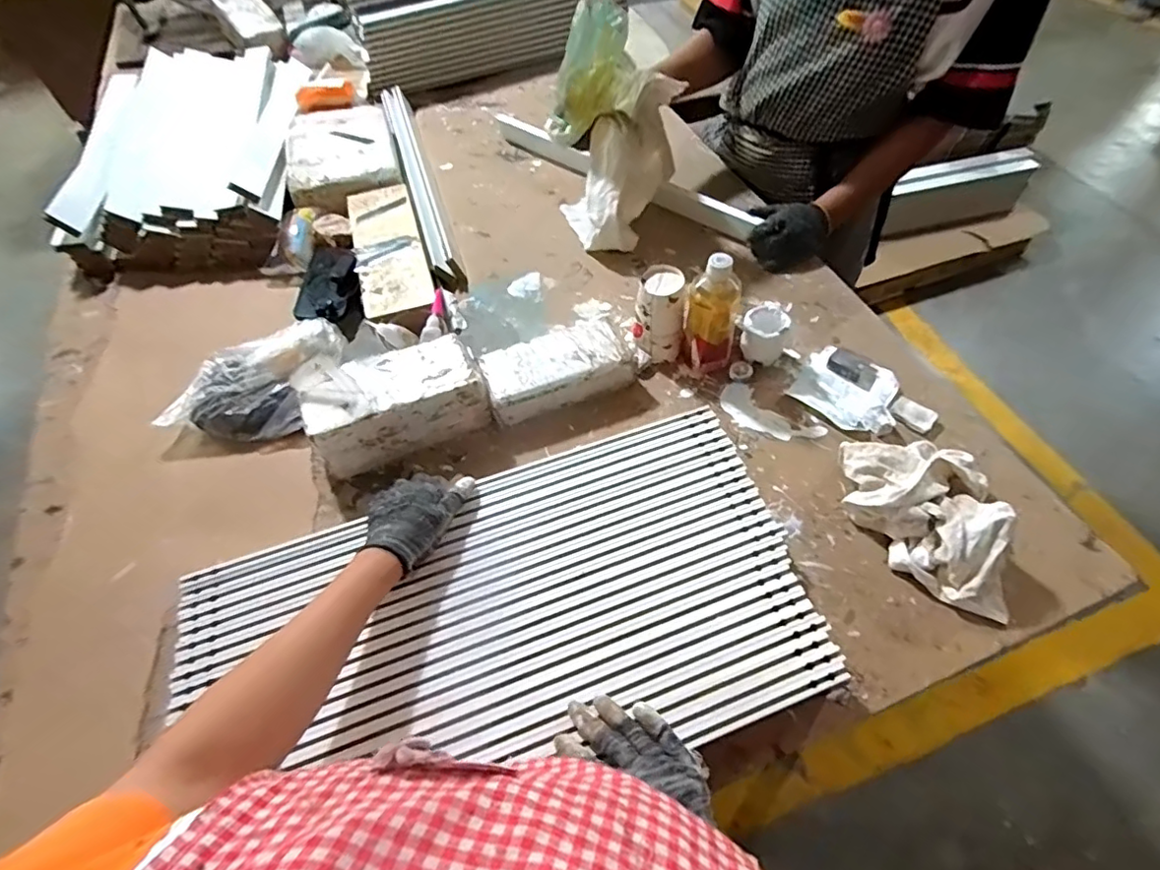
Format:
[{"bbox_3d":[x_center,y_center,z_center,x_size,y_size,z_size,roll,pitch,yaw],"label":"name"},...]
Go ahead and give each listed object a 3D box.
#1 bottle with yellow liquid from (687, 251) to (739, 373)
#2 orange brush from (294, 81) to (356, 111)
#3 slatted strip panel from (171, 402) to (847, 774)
[{"bbox_3d":[0.182,-0.163,0.781,0.071,0.171,0.057,16,58,11],"label":"bottle with yellow liquid"},{"bbox_3d":[-0.530,-0.715,1.203,0.034,0.040,0.130,33,47,21],"label":"orange brush"},{"bbox_3d":[-0.085,0.196,0.607,0.639,0.028,0.343,-16,58,-10],"label":"slatted strip panel"}]

